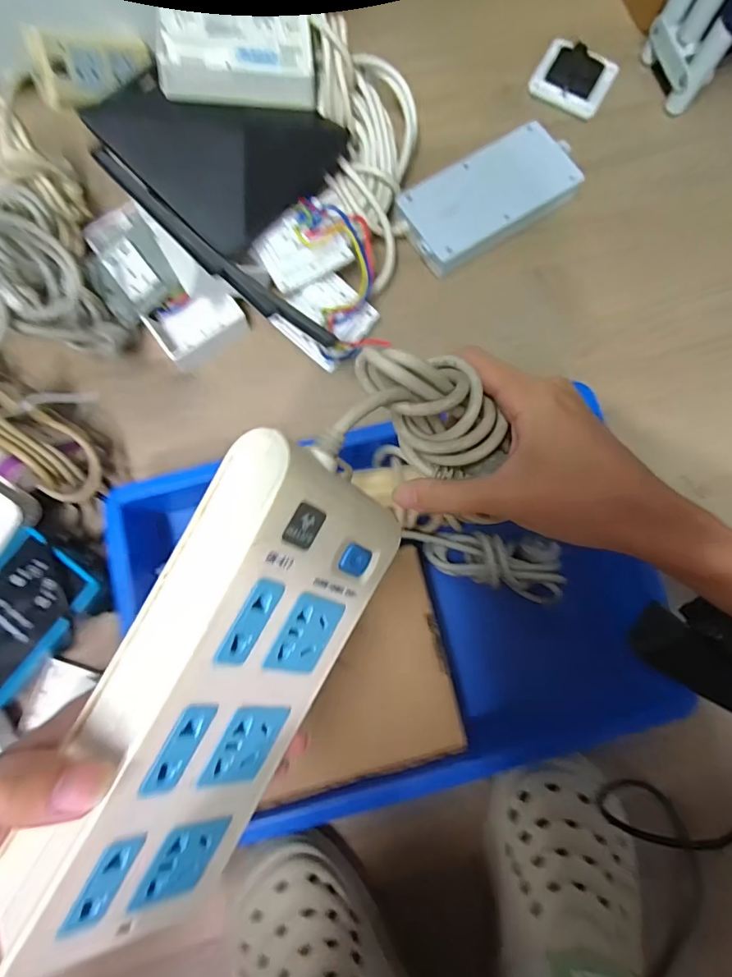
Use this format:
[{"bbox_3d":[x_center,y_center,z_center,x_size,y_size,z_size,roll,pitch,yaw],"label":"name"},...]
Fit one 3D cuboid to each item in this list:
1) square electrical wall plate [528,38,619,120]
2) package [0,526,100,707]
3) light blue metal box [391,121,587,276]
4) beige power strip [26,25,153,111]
[{"bbox_3d":[0.248,-0.492,0.572,0.087,0.015,0.078,30,81,4],"label":"square electrical wall plate"},{"bbox_3d":[-0.307,0.113,0.422,0.084,0.029,0.131,37,82,5],"label":"package"},{"bbox_3d":[0.132,-0.317,0.527,0.194,0.032,0.098,-32,82,-6],"label":"light blue metal box"},{"bbox_3d":[-0.275,-0.431,0.484,0.030,0.056,0.124,37,58,5],"label":"beige power strip"}]

